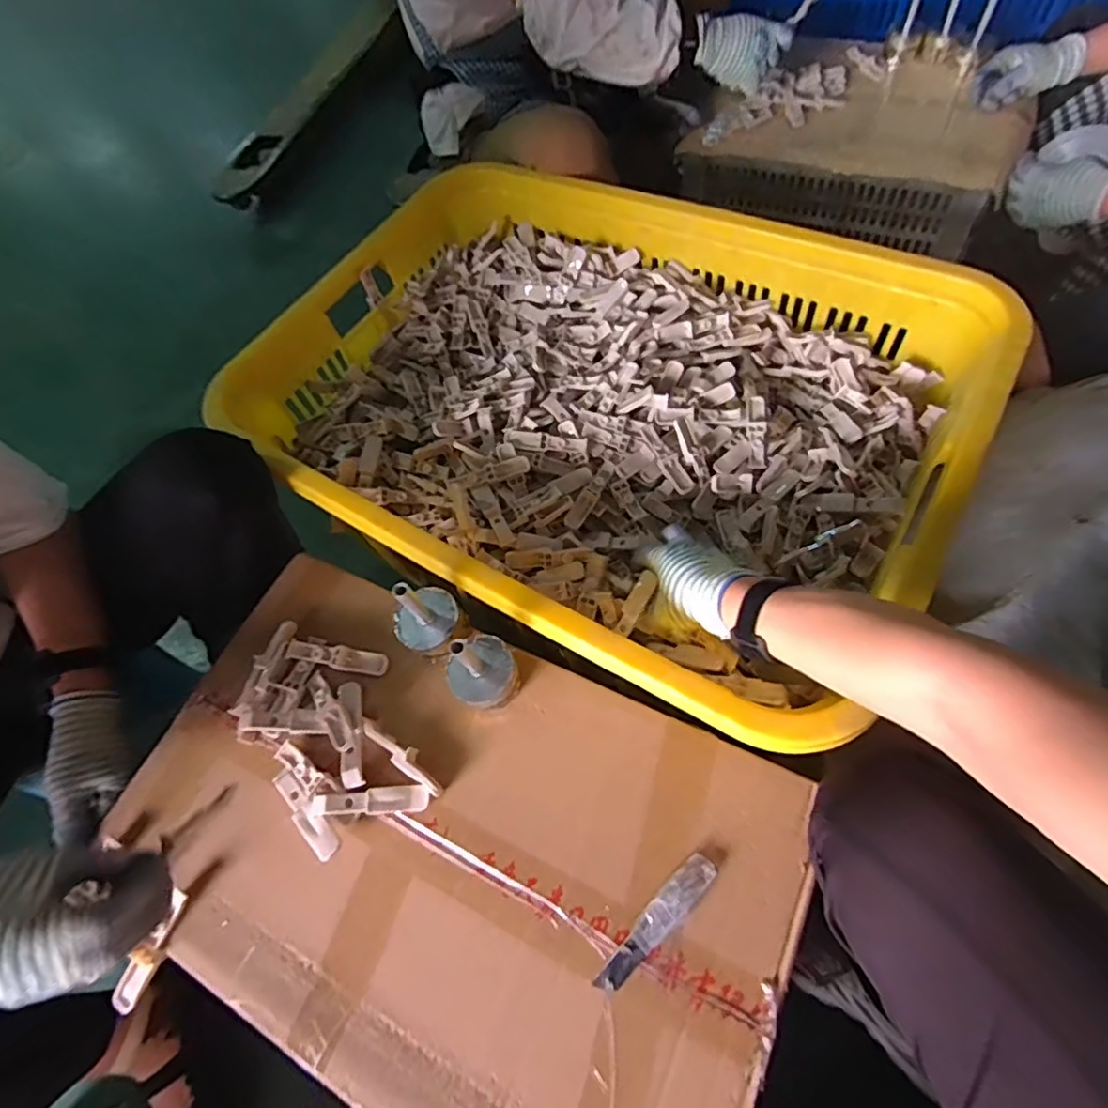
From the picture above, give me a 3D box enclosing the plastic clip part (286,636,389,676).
[{"bbox_3d":[-0.217,0.102,0.597,0.103,0.008,0.025,10,64,13],"label":"plastic clip part"}]

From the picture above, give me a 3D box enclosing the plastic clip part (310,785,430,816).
[{"bbox_3d":[-0.160,0.217,0.525,0.101,0.014,0.021,-6,61,5],"label":"plastic clip part"}]

